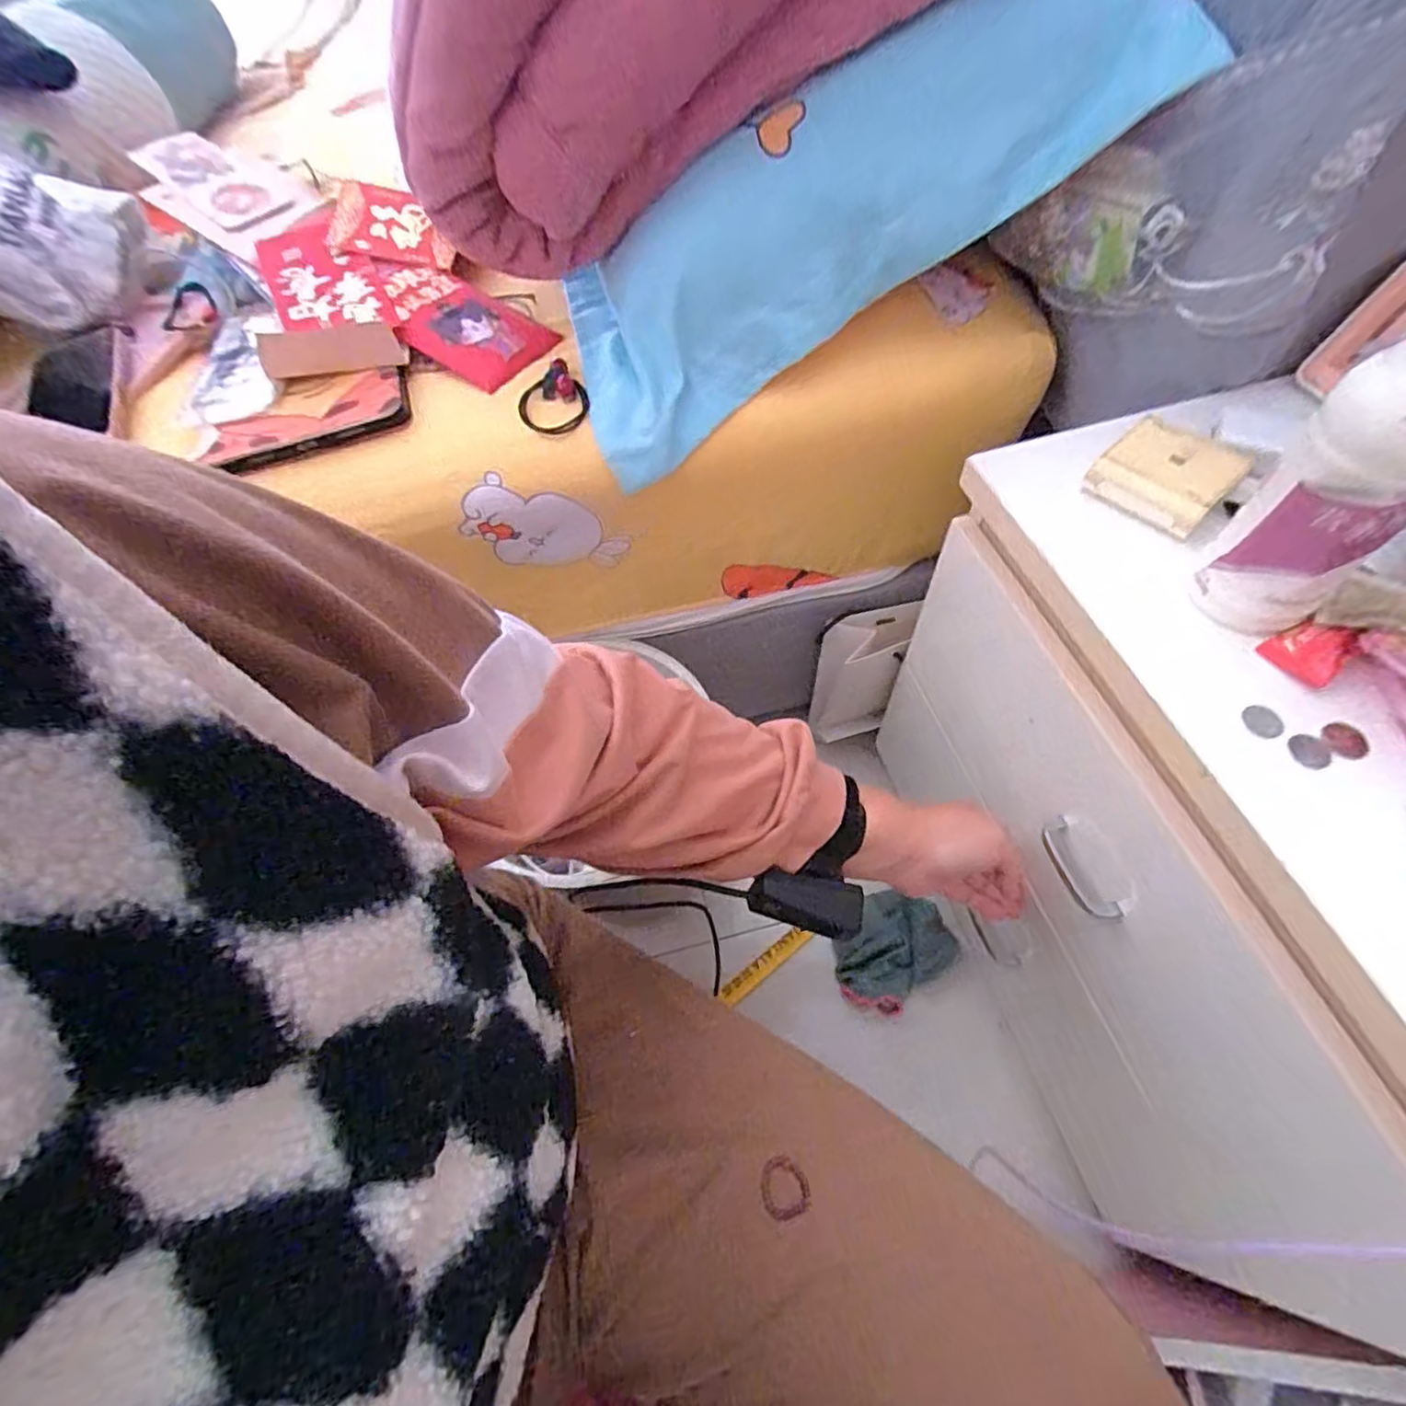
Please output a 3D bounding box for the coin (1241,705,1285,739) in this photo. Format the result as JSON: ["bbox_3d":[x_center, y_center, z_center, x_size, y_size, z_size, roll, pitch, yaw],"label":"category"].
[{"bbox_3d":[0.285,0.009,0.330,0.018,0.004,0.018,-2,58,3],"label":"coin"}]

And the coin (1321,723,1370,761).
[{"bbox_3d":[0.319,0.019,0.323,0.020,0.004,0.019,-3,64,6],"label":"coin"}]

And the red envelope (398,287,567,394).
[{"bbox_3d":[-0.184,-0.300,0.537,0.107,0.012,0.080,34,68,7],"label":"red envelope"}]

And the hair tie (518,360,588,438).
[{"bbox_3d":[-0.116,-0.233,0.499,0.051,0.017,0.057,-28,60,-13],"label":"hair tie"}]

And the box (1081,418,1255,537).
[{"bbox_3d":[0.290,-0.142,0.409,0.073,0.024,0.069,-39,63,-18],"label":"box"}]

